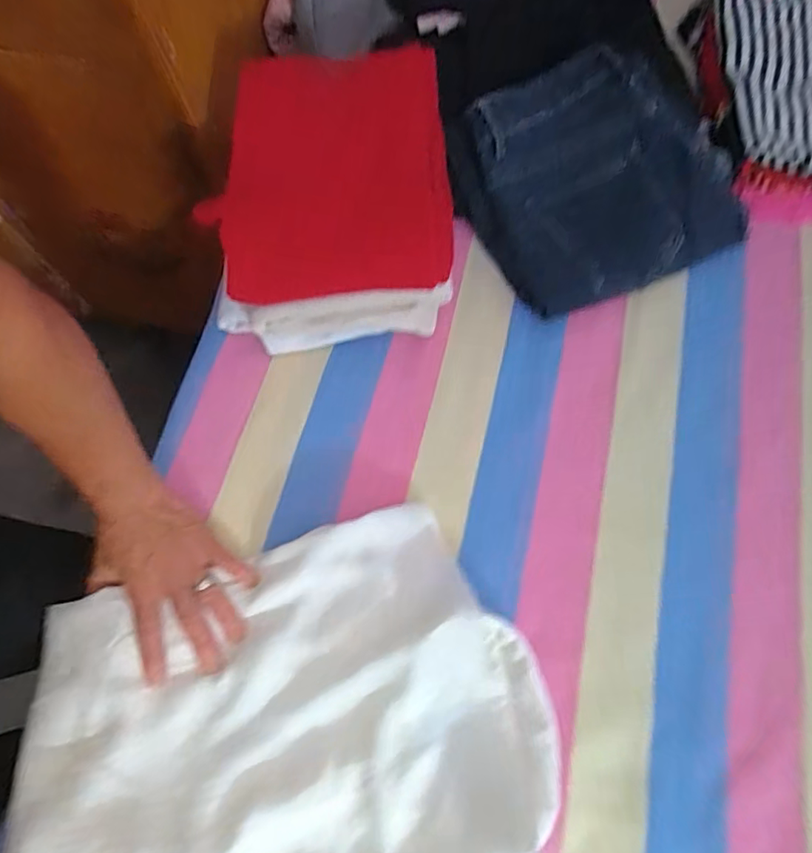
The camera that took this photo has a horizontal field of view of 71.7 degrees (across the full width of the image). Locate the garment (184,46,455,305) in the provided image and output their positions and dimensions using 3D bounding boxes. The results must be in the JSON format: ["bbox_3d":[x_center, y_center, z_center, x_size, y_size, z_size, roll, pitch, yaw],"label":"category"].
[{"bbox_3d":[-0.074,-0.228,0.510,0.225,0.058,0.227,-6,94,3],"label":"garment"}]

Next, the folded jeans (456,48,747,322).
[{"bbox_3d":[0.192,-0.251,0.567,0.250,0.050,0.238,-25,86,-5],"label":"folded jeans"}]

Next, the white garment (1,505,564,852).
[{"bbox_3d":[-0.092,0.238,0.401,0.376,0.044,0.299,-13,67,-6],"label":"white garment"}]

